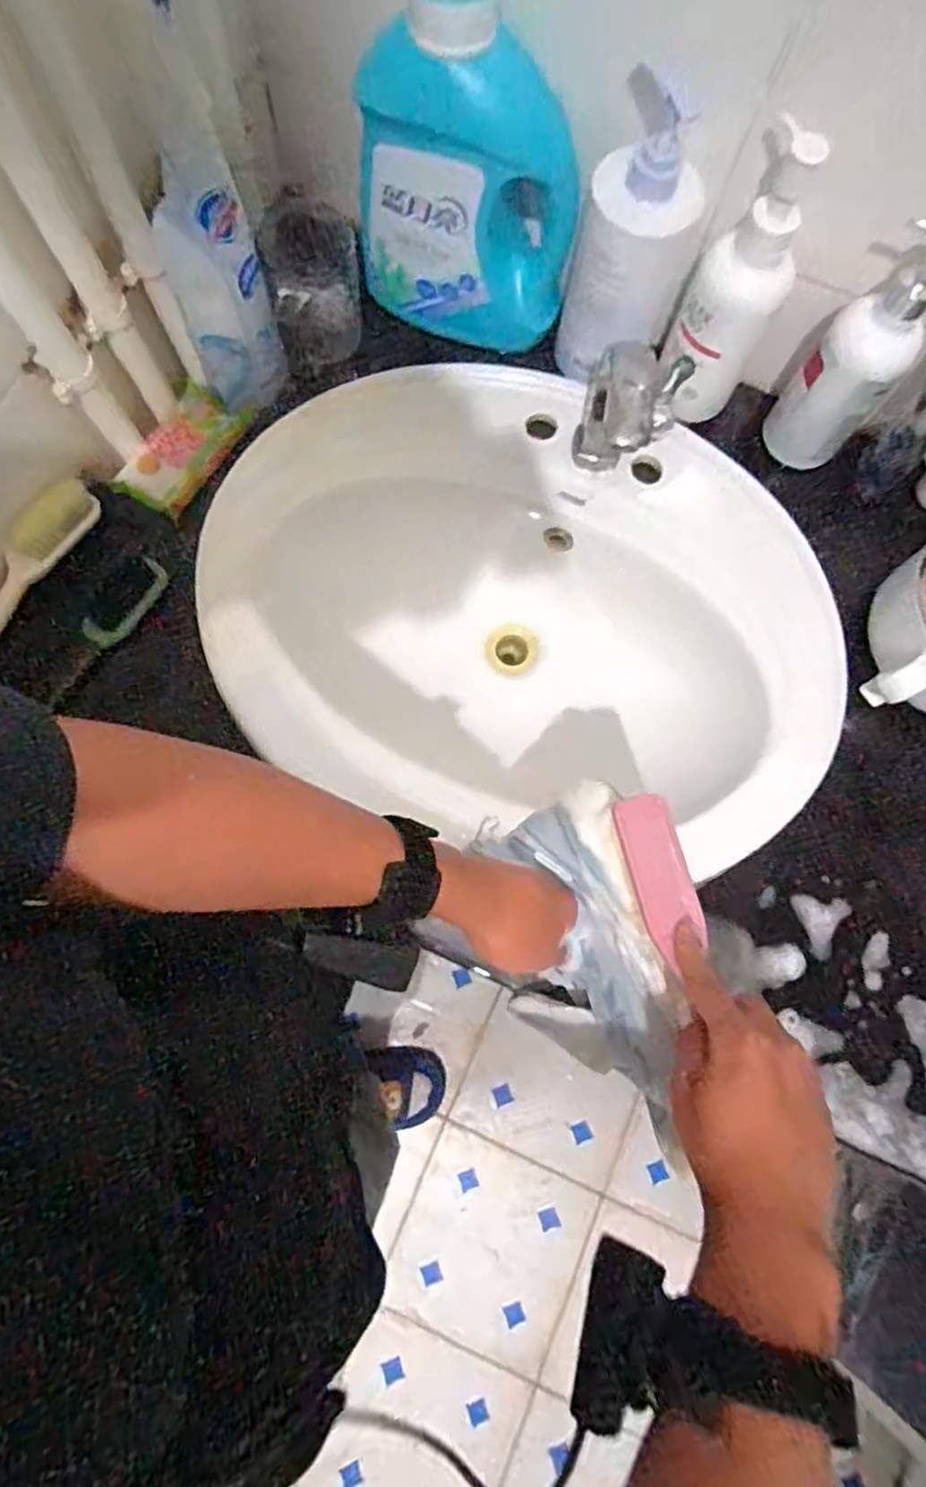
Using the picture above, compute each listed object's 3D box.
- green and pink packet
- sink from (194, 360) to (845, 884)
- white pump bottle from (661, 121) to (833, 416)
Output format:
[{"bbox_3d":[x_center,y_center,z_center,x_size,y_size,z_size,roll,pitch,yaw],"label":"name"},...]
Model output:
[{"bbox_3d":[-0.243,-0.254,0.603,0.064,0.021,0.116,32,78,5],"label":"green and pink packet"},{"bbox_3d":[0.052,-0.110,0.658,0.529,0.181,0.363,24,77,3],"label":"sink"},{"bbox_3d":[0.210,-0.349,0.538,0.068,0.213,0.068,27,78,3],"label":"white pump bottle"}]

